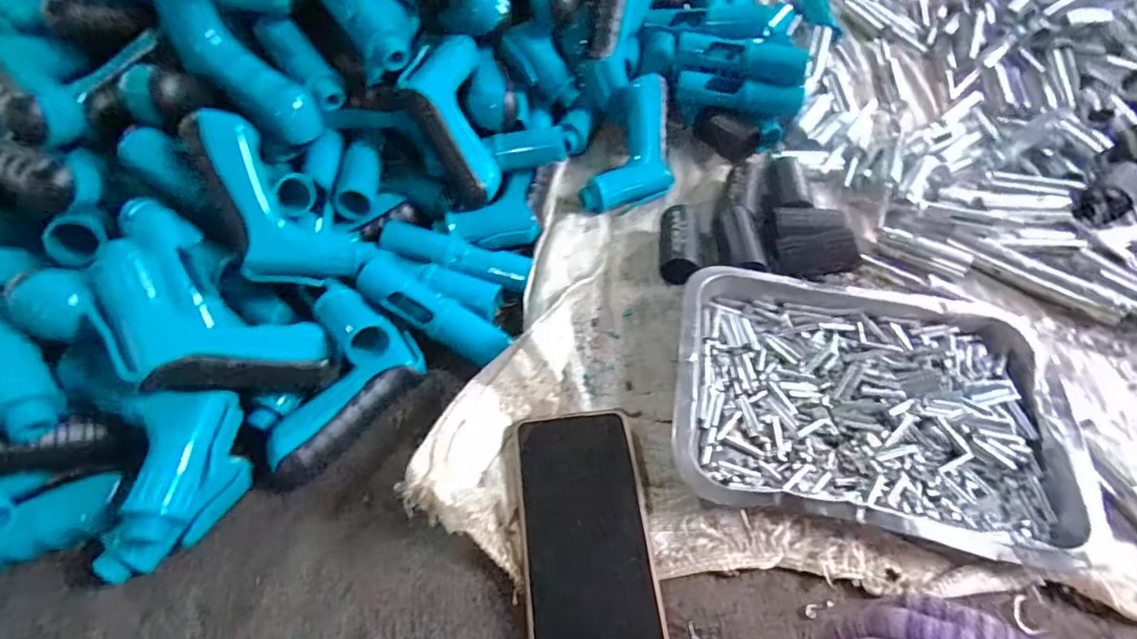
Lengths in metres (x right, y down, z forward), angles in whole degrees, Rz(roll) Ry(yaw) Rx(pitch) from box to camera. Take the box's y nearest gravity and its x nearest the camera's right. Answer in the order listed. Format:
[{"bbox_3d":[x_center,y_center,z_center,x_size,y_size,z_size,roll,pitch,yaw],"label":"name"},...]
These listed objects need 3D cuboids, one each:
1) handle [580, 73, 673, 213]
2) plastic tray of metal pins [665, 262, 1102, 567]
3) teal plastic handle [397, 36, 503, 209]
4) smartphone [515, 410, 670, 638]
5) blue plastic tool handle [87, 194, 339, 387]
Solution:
[{"bbox_3d":[0.063,-0.153,0.511,0.069,0.037,0.136,14,77,8],"label":"handle"},{"bbox_3d":[0.200,0.053,0.380,0.253,0.035,0.181,10,60,6],"label":"plastic tray of metal pins"},{"bbox_3d":[-0.095,-0.162,0.457,0.068,0.042,0.139,-15,92,-9],"label":"teal plastic handle"},{"bbox_3d":[0.011,0.134,0.332,0.075,0.013,0.156,-6,60,-3],"label":"smartphone"},{"bbox_3d":[-0.234,-0.004,0.347,0.166,0.052,0.095,48,43,5],"label":"blue plastic tool handle"}]

